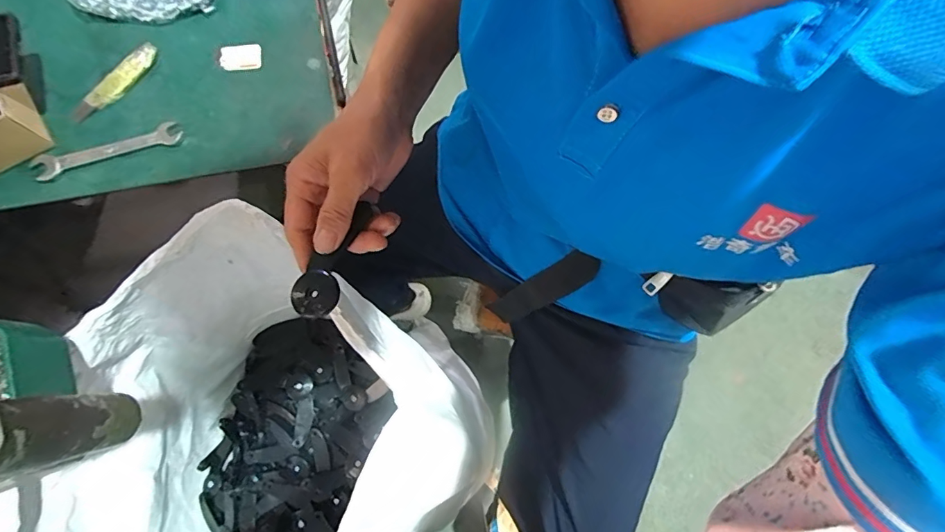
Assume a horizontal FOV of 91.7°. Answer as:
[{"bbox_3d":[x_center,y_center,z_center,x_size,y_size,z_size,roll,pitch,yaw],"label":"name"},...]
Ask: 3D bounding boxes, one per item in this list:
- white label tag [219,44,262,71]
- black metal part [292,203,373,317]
[{"bbox_3d":[-0.254,-0.229,0.504,0.043,0.004,0.029,-7,83,-8],"label":"white label tag"},{"bbox_3d":[-0.098,-0.004,0.334,0.033,0.018,0.089,30,82,6],"label":"black metal part"}]

